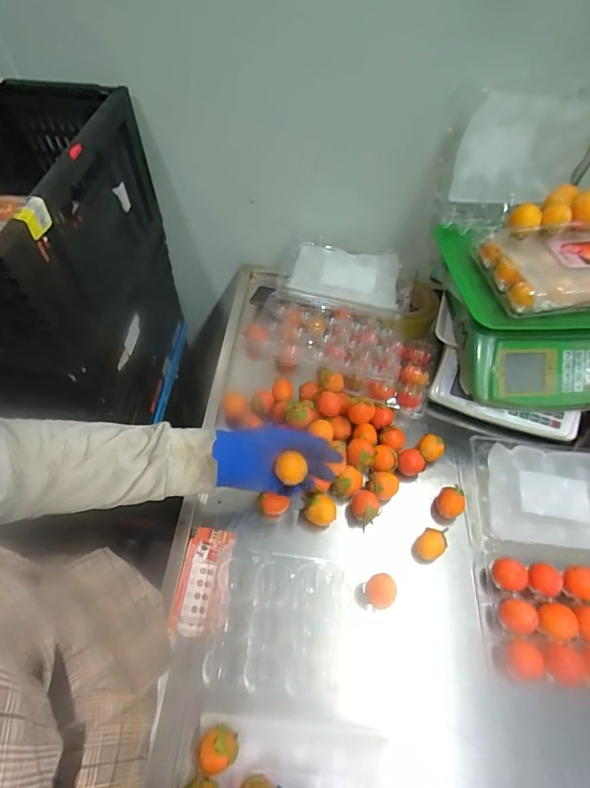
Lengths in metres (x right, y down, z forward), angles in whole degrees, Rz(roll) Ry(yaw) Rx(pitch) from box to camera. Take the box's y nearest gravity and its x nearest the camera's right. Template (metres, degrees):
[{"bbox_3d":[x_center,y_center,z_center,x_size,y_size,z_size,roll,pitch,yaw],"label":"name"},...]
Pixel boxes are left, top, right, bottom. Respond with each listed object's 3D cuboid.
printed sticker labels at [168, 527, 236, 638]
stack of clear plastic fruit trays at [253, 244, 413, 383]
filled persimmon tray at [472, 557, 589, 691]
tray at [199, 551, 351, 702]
[{"bbox_3d":[-0.113,0.226,0.494,0.063,0.021,0.121,4,56,-1],"label":"printed sticker labels"},{"bbox_3d":[0.084,-0.152,0.726,0.259,0.051,0.285,20,57,10],"label":"stack of clear plastic fruit trays"},{"bbox_3d":[0.351,0.291,0.501,0.219,0.077,0.141,6,56,1],"label":"filled persimmon tray"},{"bbox_3d":[-0.017,0.267,0.469,0.165,0.038,0.146,6,56,1],"label":"tray"}]

